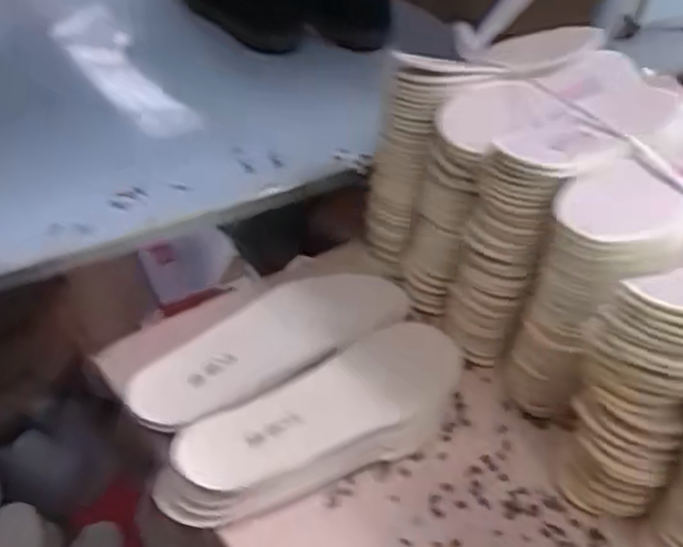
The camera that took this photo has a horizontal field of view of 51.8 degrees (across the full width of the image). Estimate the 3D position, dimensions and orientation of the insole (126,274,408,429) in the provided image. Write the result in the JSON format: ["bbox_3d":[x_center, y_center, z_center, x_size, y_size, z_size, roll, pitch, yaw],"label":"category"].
[{"bbox_3d":[-0.053,0.049,0.588,0.260,0.019,0.086,-27,50,-35],"label":"insole"}]

